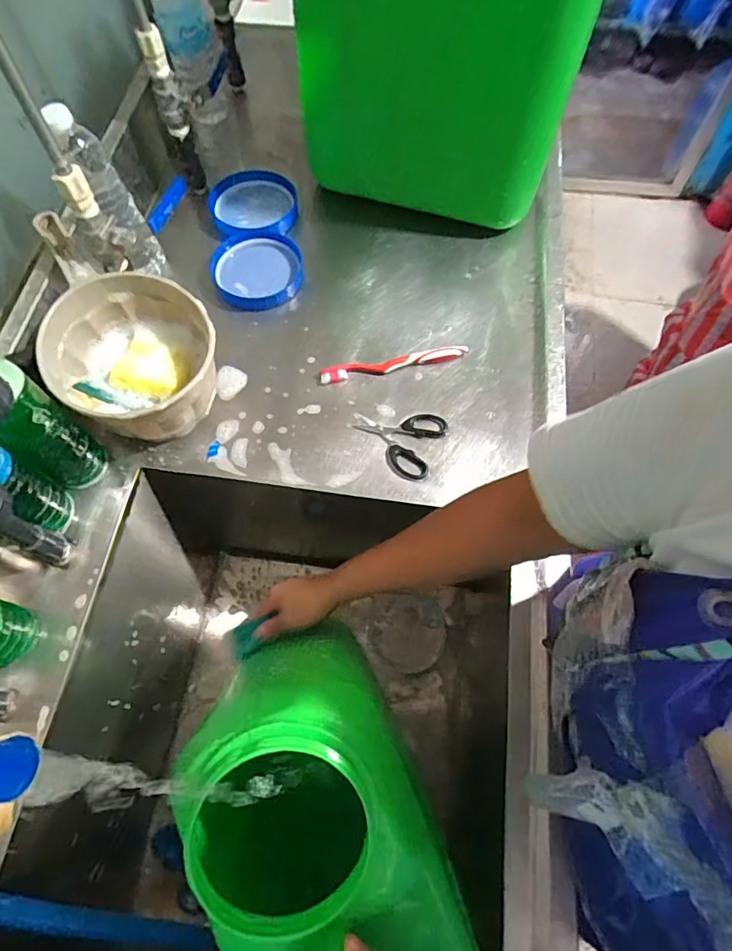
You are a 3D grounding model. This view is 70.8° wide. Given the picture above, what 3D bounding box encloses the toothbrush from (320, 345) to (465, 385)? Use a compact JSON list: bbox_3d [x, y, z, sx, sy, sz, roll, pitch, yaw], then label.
[{"bbox_3d":[0.034,-0.137,0.631,0.188,0.018,0.022,-12,66,-4],"label":"toothbrush"}]

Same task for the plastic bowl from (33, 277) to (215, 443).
[{"bbox_3d":[-0.239,-0.117,0.565,0.156,0.116,0.164,0,66,1],"label":"plastic bowl"}]

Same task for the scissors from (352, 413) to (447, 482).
[{"bbox_3d":[0.035,-0.047,0.598,0.100,0.005,0.084,24,68,11],"label":"scissors"}]

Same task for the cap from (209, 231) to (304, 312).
[{"bbox_3d":[-0.147,-0.275,0.686,0.116,0.026,0.118,0,66,1],"label":"cap"}]

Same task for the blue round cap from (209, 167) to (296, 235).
[{"bbox_3d":[-0.157,-0.388,0.731,0.117,0.031,0.117,0,66,1],"label":"blue round cap"}]

